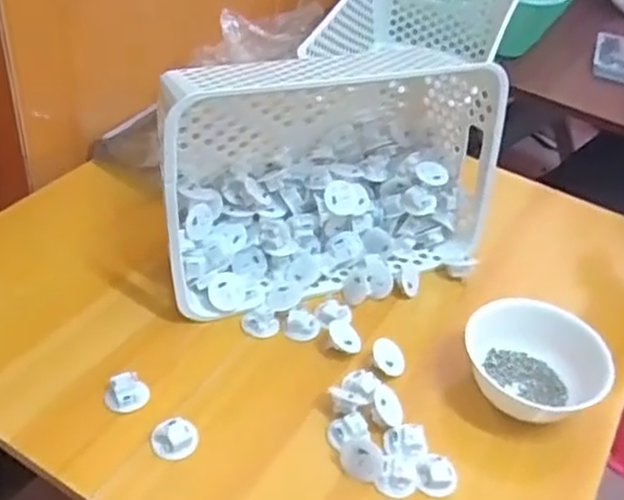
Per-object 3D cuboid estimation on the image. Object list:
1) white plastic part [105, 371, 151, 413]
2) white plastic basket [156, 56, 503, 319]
[{"bbox_3d":[-0.142,0.110,0.543,0.032,0.016,0.027,-5,43,-13],"label":"white plastic part"},{"bbox_3d":[0.009,-0.073,0.649,0.306,0.174,0.171,-12,46,-20],"label":"white plastic basket"}]

